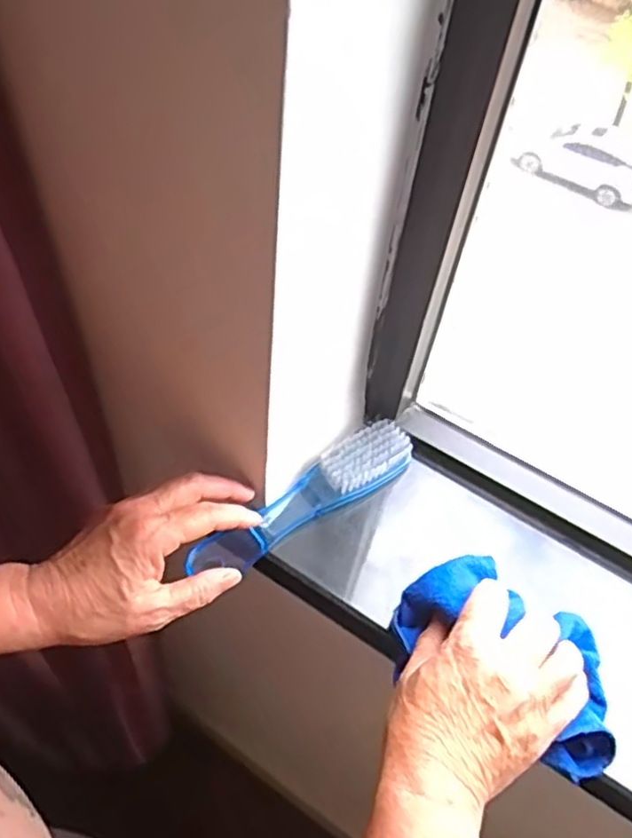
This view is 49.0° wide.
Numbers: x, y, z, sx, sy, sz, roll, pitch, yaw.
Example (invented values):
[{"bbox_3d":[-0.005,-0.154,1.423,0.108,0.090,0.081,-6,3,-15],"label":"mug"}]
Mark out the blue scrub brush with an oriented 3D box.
[{"bbox_3d":[-0.007,0.059,0.506,0.182,0.027,0.039,-32,62,-13],"label":"blue scrub brush"}]

